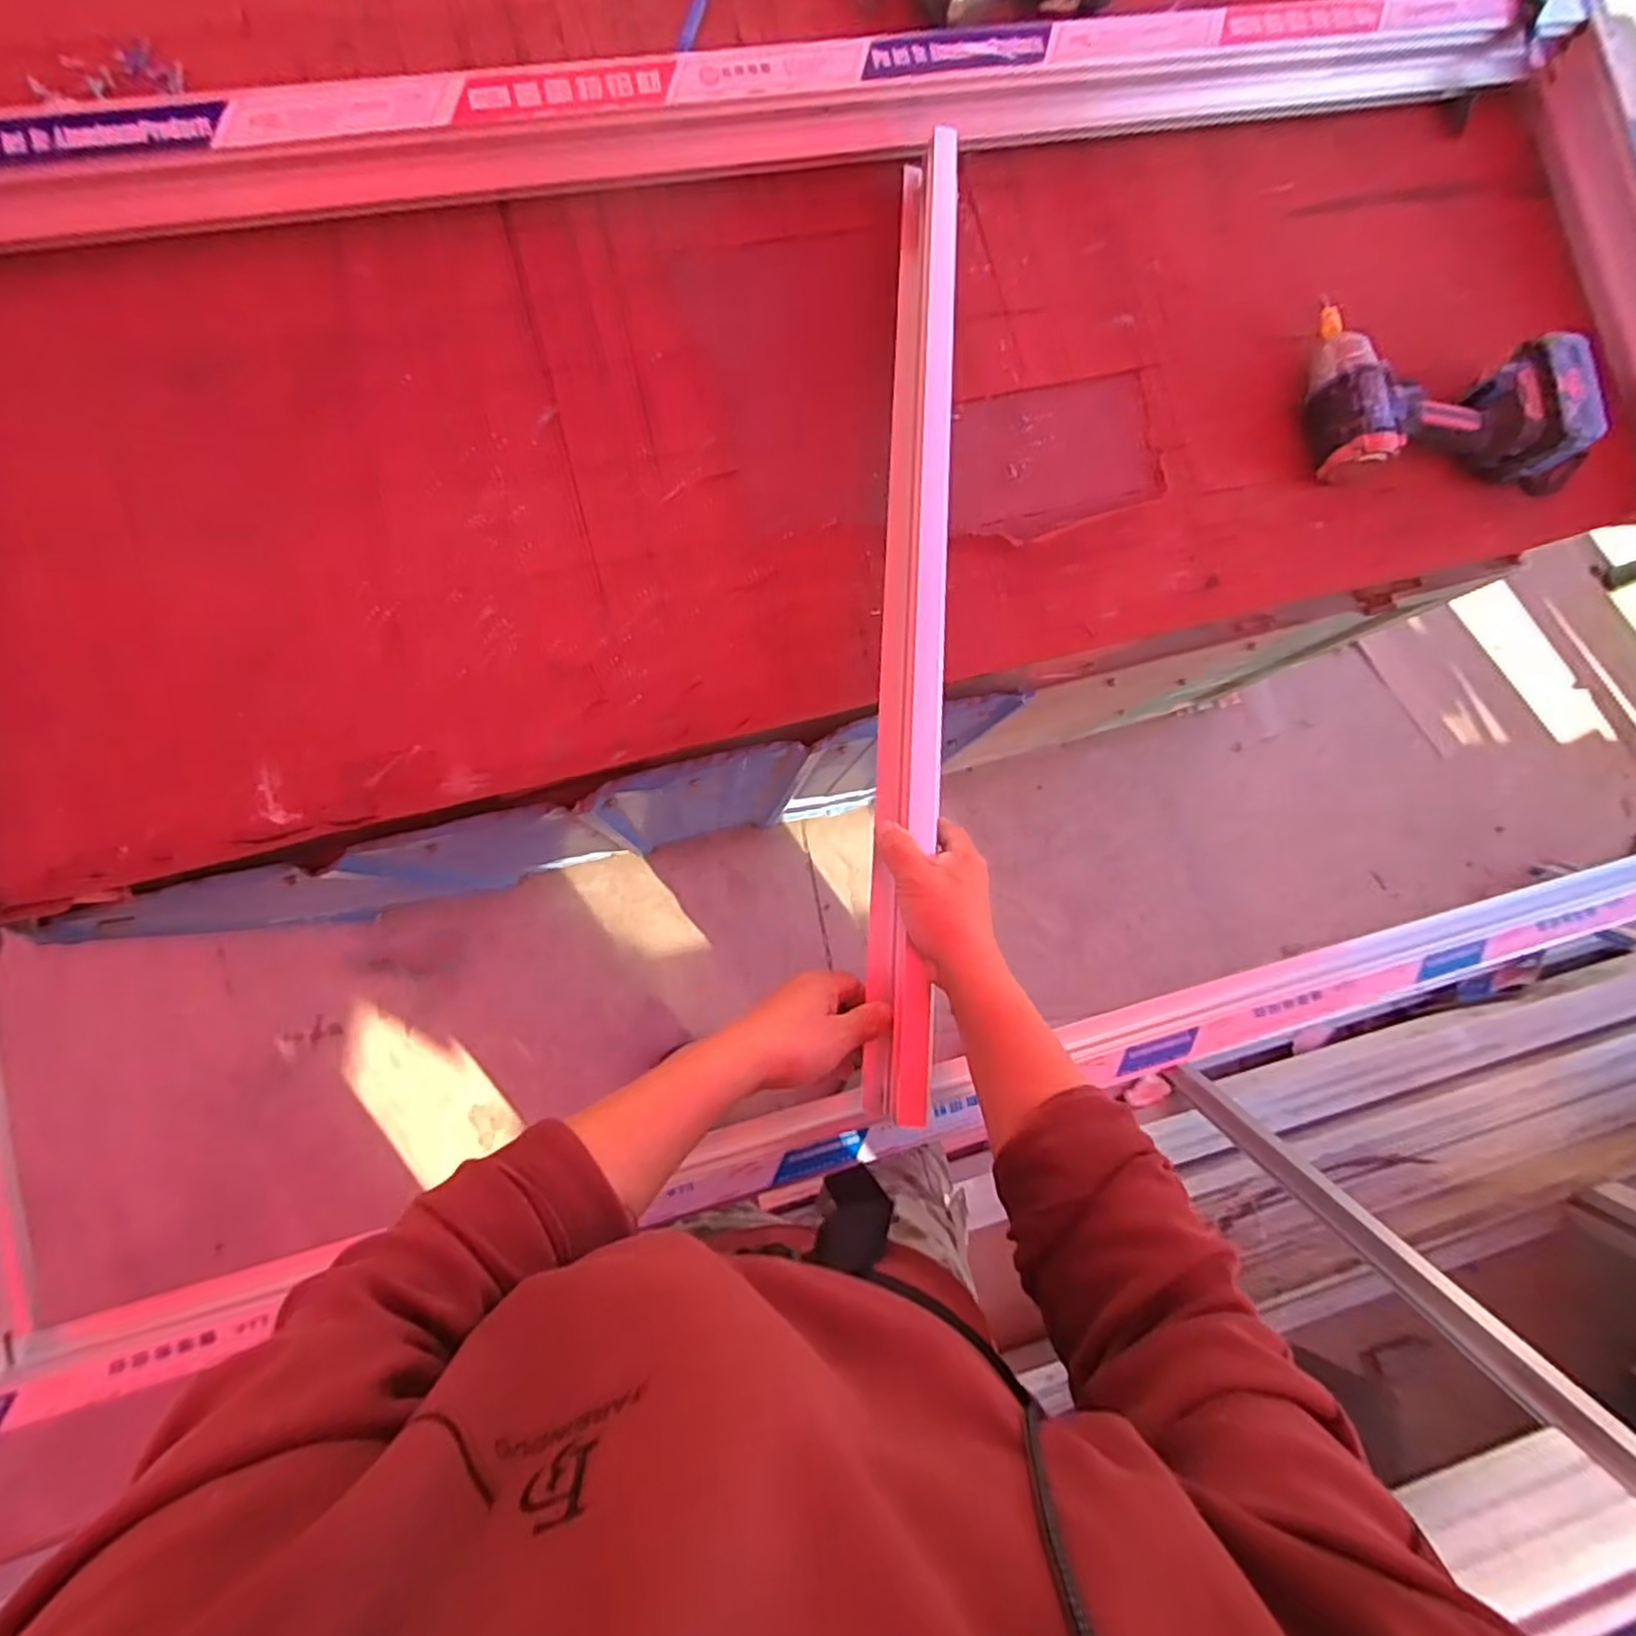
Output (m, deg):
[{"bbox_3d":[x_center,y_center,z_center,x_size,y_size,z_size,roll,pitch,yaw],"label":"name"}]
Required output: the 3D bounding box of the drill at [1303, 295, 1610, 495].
[{"bbox_3d":[0.623,-0.405,0.723,0.296,0.071,0.164,4,85,-6],"label":"drill"}]

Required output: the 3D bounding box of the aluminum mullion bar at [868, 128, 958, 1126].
[{"bbox_3d":[0.078,-0.191,0.591,0.043,0.045,0.809,5,79,-6],"label":"aluminum mullion bar"}]

